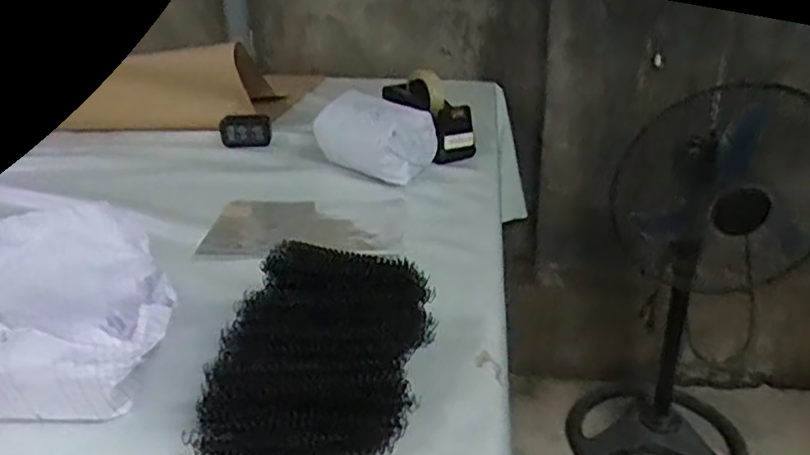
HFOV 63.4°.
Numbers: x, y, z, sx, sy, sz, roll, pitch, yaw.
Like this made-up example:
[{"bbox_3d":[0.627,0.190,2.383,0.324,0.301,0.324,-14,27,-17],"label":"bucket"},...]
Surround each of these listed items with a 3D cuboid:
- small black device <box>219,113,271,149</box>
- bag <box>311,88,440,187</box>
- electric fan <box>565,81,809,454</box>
[{"bbox_3d":[-0.291,-0.171,1.195,0.098,0.067,0.018,3,26,12],"label":"small black device"},{"bbox_3d":[-0.054,-0.151,1.071,0.179,0.107,0.115,14,29,29],"label":"bag"},{"bbox_3d":[0.617,0.144,1.470,0.413,0.911,0.394,9,27,20],"label":"electric fan"}]

